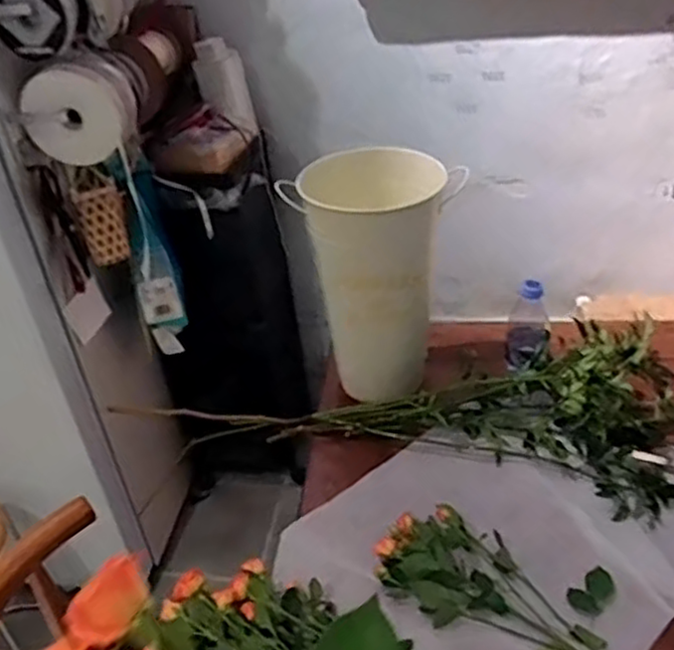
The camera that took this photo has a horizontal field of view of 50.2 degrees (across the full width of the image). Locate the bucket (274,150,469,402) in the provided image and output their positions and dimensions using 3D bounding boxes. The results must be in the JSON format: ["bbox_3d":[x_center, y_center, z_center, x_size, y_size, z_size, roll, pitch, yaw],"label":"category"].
[{"bbox_3d":[0.059,-0.073,1.084,0.236,0.344,0.207,4,36,14],"label":"bucket"}]

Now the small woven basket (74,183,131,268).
[{"bbox_3d":[-0.446,-0.191,1.380,0.085,0.139,0.065,-16,36,-14],"label":"small woven basket"}]

